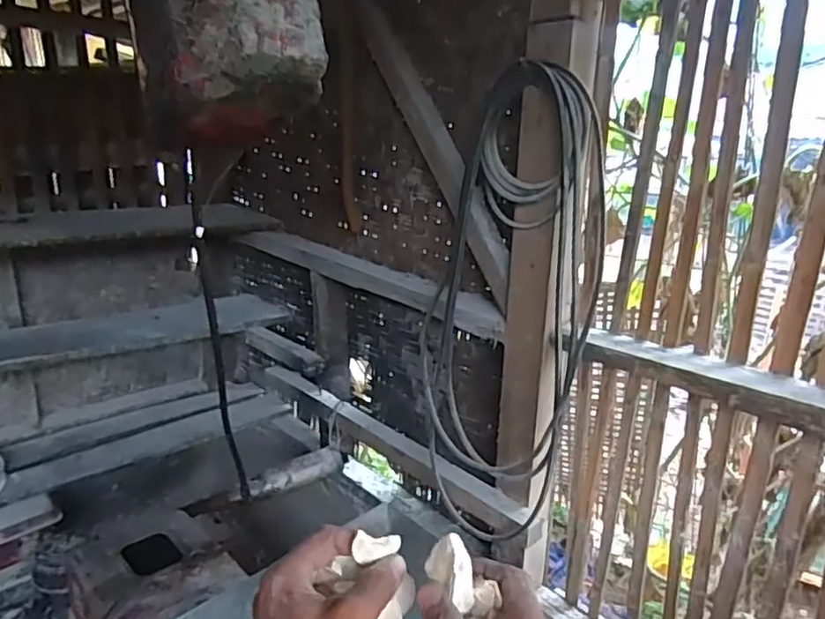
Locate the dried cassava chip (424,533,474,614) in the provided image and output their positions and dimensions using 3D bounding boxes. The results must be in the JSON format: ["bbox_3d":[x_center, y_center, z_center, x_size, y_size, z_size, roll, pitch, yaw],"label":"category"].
[{"bbox_3d":[0.024,0.158,0.373,0.017,0.035,0.033,-12,24,-37],"label":"dried cassava chip"}]

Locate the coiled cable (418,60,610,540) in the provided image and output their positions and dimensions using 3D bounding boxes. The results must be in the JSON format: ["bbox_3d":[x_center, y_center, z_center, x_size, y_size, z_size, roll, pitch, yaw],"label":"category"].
[{"bbox_3d":[0.164,0.028,1.188,0.358,0.905,0.157,11,21,25],"label":"coiled cable"}]

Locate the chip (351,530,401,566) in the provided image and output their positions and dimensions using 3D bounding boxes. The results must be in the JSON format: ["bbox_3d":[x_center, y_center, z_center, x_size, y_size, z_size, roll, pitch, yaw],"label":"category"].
[{"bbox_3d":[-0.023,0.155,0.398,0.030,0.017,0.009,15,-19,-31],"label":"chip"}]

